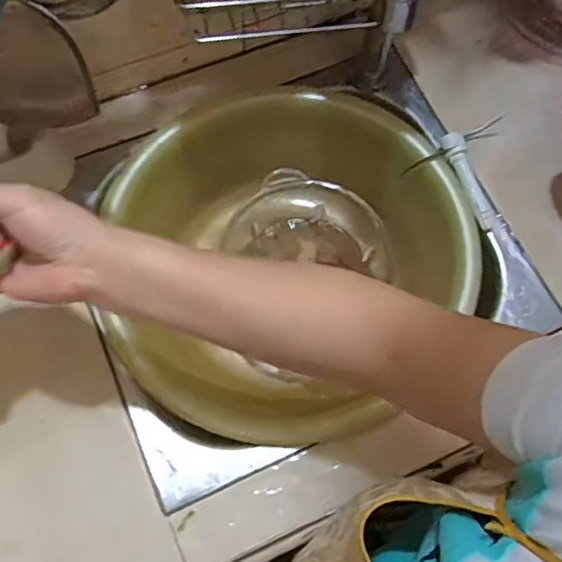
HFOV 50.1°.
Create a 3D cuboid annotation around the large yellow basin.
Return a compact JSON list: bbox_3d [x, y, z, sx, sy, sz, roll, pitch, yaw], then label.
[{"bbox_3d":[0.014,-0.025,0.634,0.354,0.104,0.378,1,70,-2],"label":"large yellow basin"}]

